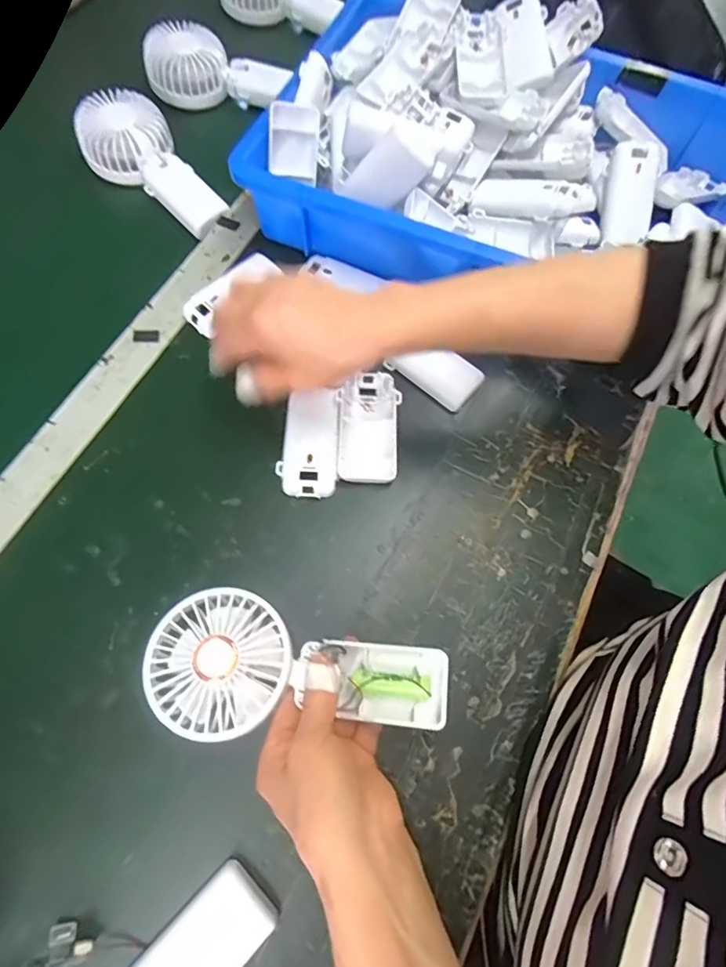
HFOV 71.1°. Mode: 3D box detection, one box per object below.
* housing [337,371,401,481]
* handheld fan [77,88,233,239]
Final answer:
[{"bbox_3d":[0.004,-0.046,0.407,0.049,0.011,0.096,6,70,0],"label":"housing"},{"bbox_3d":[-0.208,-0.315,0.501,0.083,0.036,0.176,-40,77,-15],"label":"handheld fan"}]

